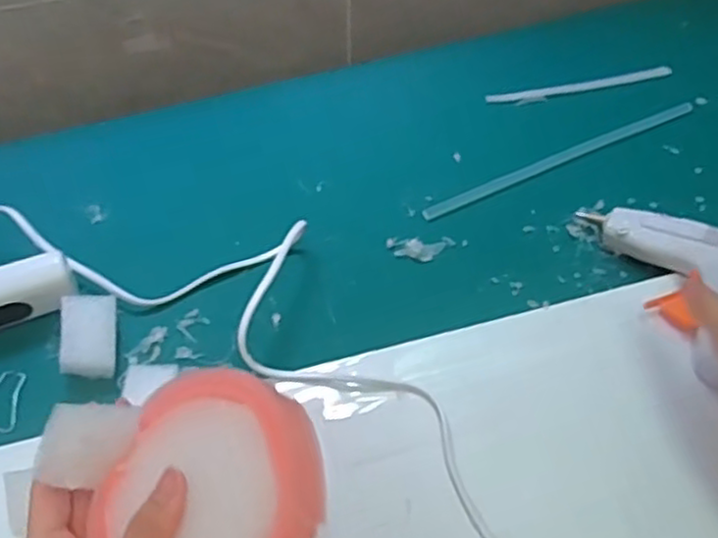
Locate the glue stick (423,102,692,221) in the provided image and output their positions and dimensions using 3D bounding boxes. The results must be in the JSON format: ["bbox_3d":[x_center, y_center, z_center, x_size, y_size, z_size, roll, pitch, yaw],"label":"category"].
[{"bbox_3d":[0.167,-0.091,0.571,0.268,0.006,0.015,-23,54,-18],"label":"glue stick"}]

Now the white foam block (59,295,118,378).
[{"bbox_3d":[-0.168,0.041,0.439,0.031,0.024,0.048,-8,51,-7],"label":"white foam block"}]

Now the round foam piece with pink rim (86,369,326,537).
[{"bbox_3d":[-0.057,0.092,0.283,0.098,0.030,0.098,-9,66,21],"label":"round foam piece with pink rim"}]

